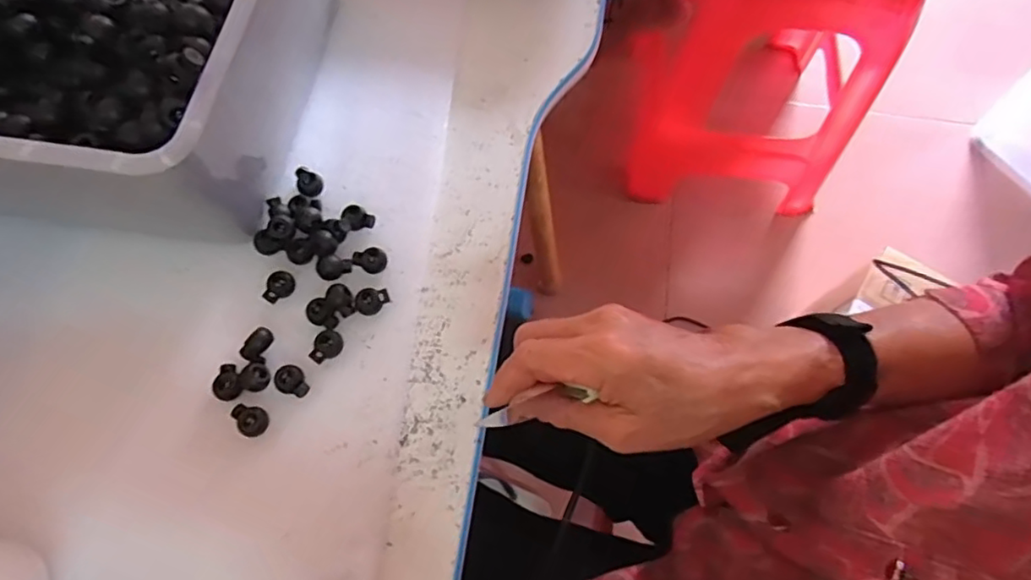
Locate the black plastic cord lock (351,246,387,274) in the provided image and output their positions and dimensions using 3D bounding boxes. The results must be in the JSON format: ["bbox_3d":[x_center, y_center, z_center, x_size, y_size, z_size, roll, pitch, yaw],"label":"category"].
[{"bbox_3d":[-0.097,-0.020,0.410,0.021,0.008,0.016,24,70,9],"label":"black plastic cord lock"}]

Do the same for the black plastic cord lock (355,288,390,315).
[{"bbox_3d":[-0.093,0.007,0.400,0.022,0.010,0.016,-20,70,-8],"label":"black plastic cord lock"}]

